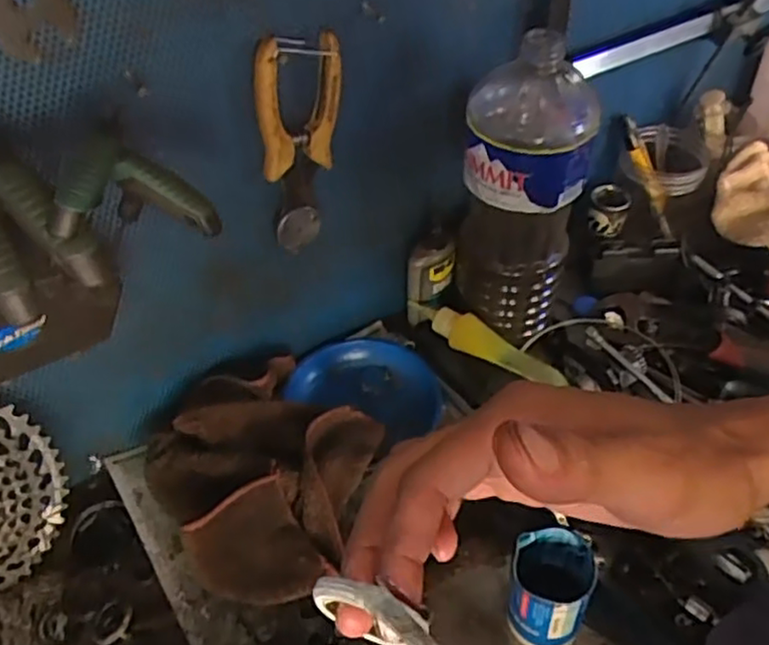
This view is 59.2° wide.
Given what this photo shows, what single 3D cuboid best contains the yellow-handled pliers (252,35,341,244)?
[{"bbox_3d":[-0.059,-0.128,0.502,0.062,0.168,0.026,-25,49,-18],"label":"yellow-handled pliers"}]

